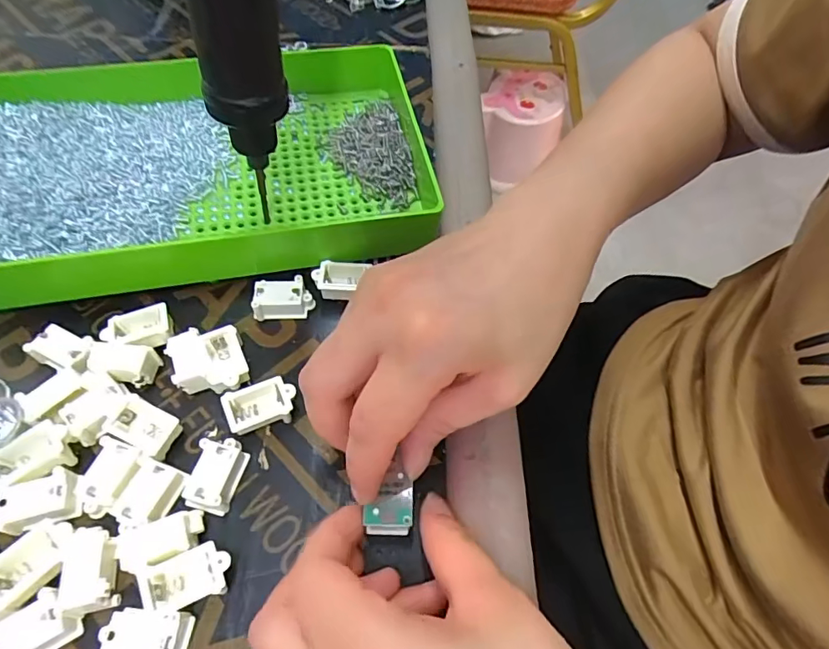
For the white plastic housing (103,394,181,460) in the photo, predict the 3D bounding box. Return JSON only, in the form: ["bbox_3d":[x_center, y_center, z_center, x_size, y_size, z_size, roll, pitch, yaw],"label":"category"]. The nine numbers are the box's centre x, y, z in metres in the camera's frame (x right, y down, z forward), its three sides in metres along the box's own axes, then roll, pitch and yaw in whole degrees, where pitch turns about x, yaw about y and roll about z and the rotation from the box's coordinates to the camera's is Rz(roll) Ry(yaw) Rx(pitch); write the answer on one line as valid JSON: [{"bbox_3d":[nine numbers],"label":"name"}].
[{"bbox_3d":[-0.115,0.043,0.212,0.025,0.010,0.018,24,60,11],"label":"white plastic housing"}]

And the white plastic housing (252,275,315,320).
[{"bbox_3d":[-0.067,-0.013,0.252,0.029,0.016,0.018,-12,60,-10],"label":"white plastic housing"}]

